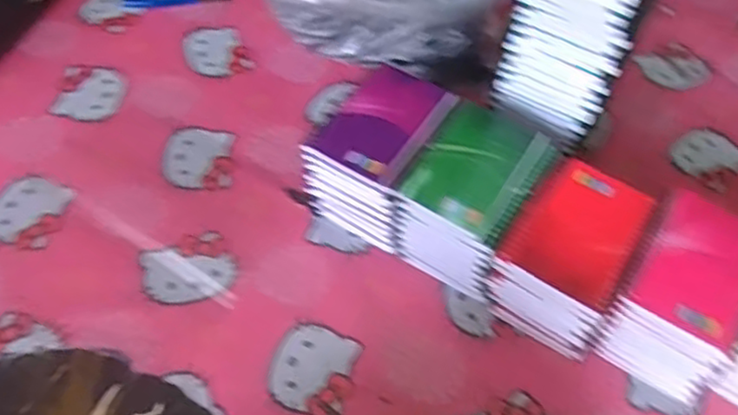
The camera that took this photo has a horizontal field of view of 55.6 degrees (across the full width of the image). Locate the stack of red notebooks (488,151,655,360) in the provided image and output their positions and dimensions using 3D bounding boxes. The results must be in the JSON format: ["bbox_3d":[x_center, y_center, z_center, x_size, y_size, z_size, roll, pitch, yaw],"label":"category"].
[{"bbox_3d":[0.176,0.045,0.612,0.101,0.095,0.130,29,58,17],"label":"stack of red notebooks"}]

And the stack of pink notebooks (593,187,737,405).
[{"bbox_3d":[0.261,0.078,0.593,0.094,0.101,0.147,29,58,17],"label":"stack of pink notebooks"}]

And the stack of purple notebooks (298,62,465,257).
[{"bbox_3d":[0.011,-0.053,0.667,0.097,0.099,0.145,23,56,13],"label":"stack of purple notebooks"}]

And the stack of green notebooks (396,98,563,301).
[{"bbox_3d":[0.102,-0.016,0.651,0.099,0.096,0.162,29,58,17],"label":"stack of green notebooks"}]

